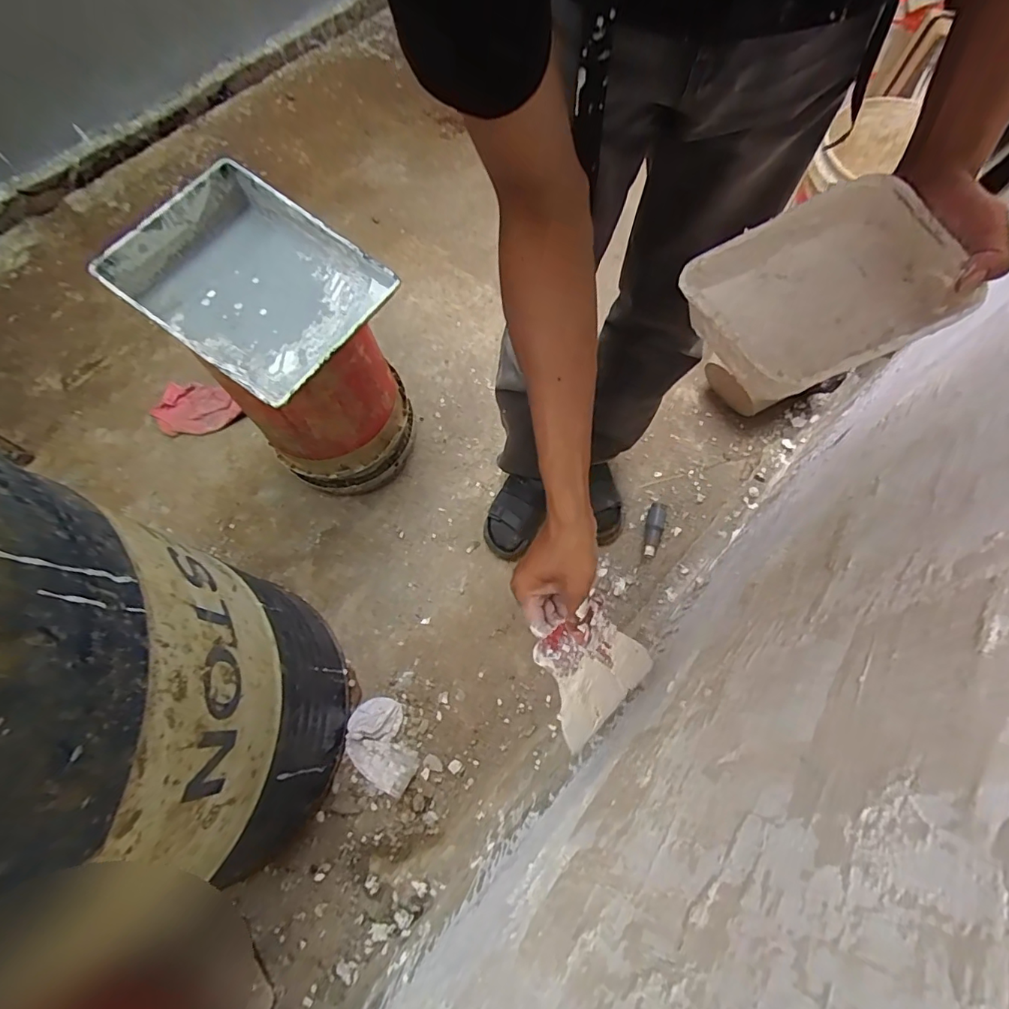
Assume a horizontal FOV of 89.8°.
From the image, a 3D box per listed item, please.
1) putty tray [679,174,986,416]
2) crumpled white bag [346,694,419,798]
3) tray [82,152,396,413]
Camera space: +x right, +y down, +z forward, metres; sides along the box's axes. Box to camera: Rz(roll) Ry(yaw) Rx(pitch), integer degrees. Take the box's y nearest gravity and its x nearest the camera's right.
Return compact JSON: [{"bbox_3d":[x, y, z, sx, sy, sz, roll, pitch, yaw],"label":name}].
[{"bbox_3d":[0.217,-0.143,0.351,0.176,0.046,0.118,-24,70,-7],"label":"putty tray"},{"bbox_3d":[-0.234,0.459,0.962,0.107,0.024,0.171,-25,70,-8],"label":"crumpled white bag"},{"bbox_3d":[-0.378,-0.336,0.761,0.350,0.081,0.269,34,74,13],"label":"tray"}]

